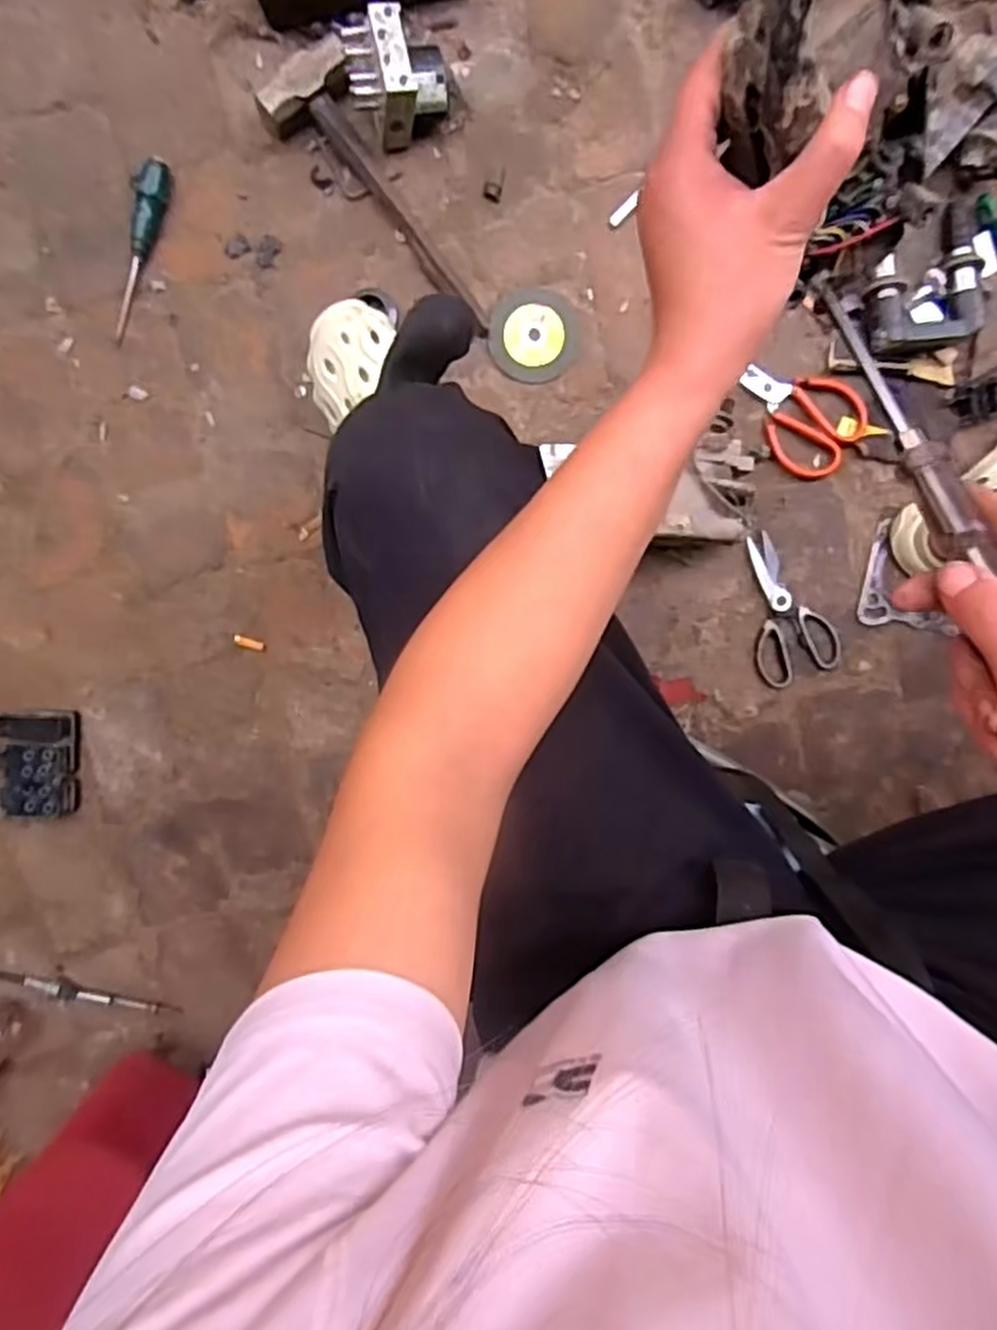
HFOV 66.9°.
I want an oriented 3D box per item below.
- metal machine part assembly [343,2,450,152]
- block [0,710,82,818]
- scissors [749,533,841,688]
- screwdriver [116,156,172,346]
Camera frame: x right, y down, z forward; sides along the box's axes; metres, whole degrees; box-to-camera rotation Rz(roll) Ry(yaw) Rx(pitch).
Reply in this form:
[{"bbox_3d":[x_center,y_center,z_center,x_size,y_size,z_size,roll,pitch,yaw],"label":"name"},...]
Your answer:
[{"bbox_3d":[-0.105,-0.602,0.776,0.102,0.097,0.096,-4,96,0],"label":"metal machine part assembly"},{"bbox_3d":[-0.533,0.114,0.871,0.084,0.051,0.125,4,96,-1],"label":"block"},{"bbox_3d":[0.328,-0.065,0.875,0.094,0.012,0.174,-22,96,2],"label":"scissors"},{"bbox_3d":[-0.391,-0.450,0.821,0.030,0.028,0.188,16,96,-2],"label":"screwdriver"}]

